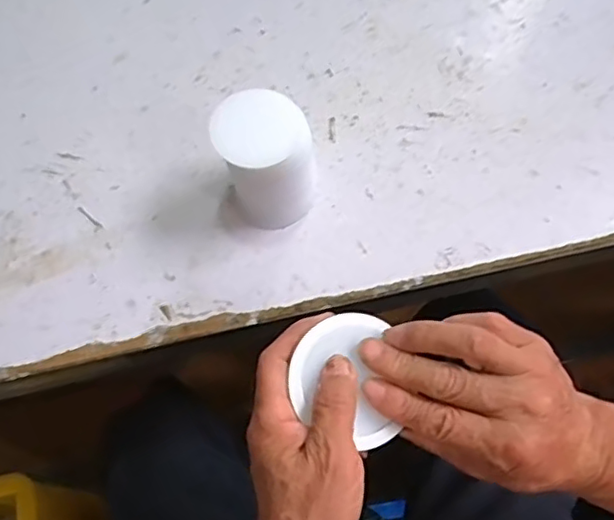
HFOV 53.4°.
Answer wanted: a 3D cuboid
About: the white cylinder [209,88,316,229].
[{"bbox_3d":[-0.026,-0.067,0.418,0.061,0.086,0.054,-17,68,-6],"label":"white cylinder"}]

